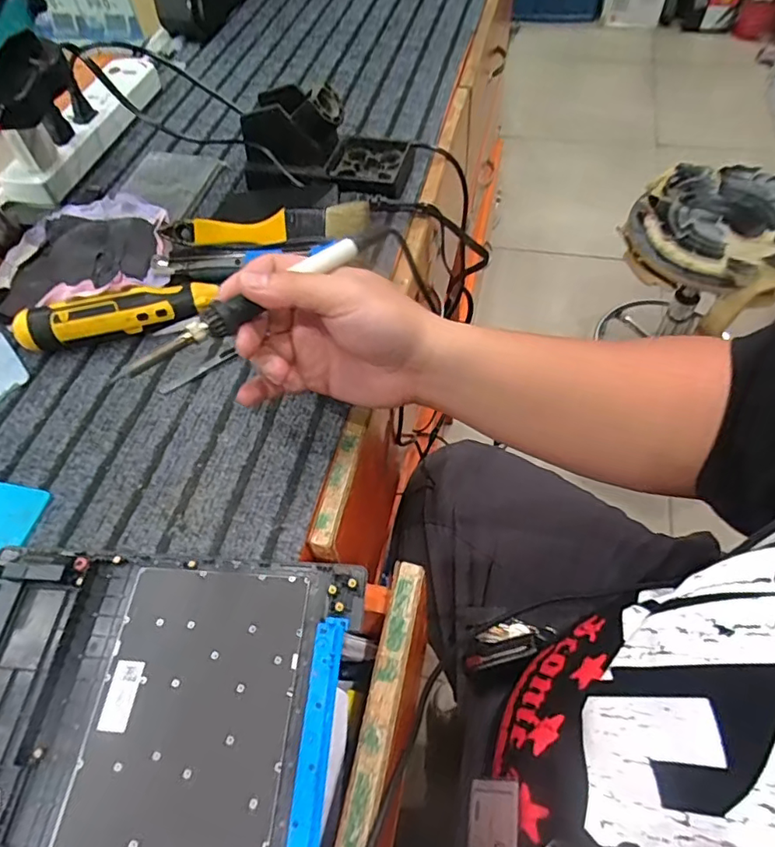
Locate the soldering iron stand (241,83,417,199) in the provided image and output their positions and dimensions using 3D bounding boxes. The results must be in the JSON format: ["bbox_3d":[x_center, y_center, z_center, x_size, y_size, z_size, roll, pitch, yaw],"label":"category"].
[{"bbox_3d":[-0.061,-0.273,0.541,0.157,0.083,0.096,9,57,10],"label":"soldering iron stand"}]

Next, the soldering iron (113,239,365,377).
[{"bbox_3d":[-0.087,-0.073,0.338,0.168,0.015,0.016,-37,61,-22],"label":"soldering iron"}]

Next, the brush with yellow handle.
[{"bbox_3d":[-0.114,-0.178,0.492,0.191,0.025,0.035,2,56,5],"label":"brush with yellow handle"}]

